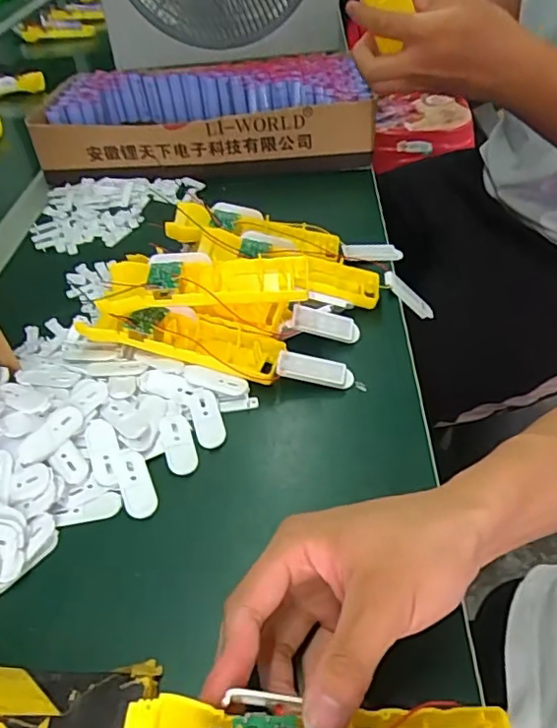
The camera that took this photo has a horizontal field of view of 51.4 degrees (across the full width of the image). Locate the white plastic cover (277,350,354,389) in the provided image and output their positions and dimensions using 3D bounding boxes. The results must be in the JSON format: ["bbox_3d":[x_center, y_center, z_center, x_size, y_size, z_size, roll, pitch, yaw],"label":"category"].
[{"bbox_3d":[0.028,0.006,0.441,0.057,0.020,0.022,3,44,4],"label":"white plastic cover"}]

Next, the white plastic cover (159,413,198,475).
[{"bbox_3d":[-0.069,0.054,0.401,0.021,0.007,0.049,-12,45,-12],"label":"white plastic cover"}]

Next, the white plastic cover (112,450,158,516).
[{"bbox_3d":[-0.092,0.076,0.373,0.020,0.009,0.049,-17,46,-17],"label":"white plastic cover"}]

